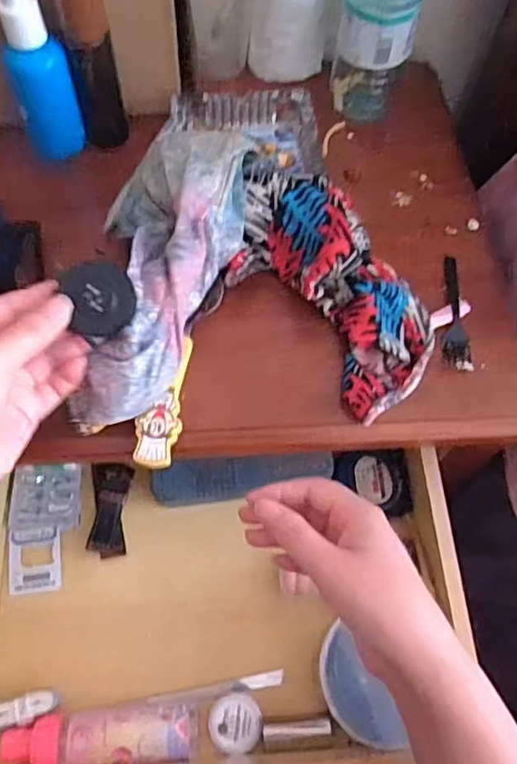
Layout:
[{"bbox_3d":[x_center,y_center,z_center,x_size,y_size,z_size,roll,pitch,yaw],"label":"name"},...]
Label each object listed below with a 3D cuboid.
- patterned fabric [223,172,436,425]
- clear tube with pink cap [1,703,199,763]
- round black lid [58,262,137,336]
[{"bbox_3d":[0.053,-0.072,0.432,0.104,0.072,0.195,-32,84,-18],"label":"patterned fabric"},{"bbox_3d":[-0.114,0.261,0.431,0.136,0.032,0.037,-2,63,-5],"label":"clear tube with pink cap"},{"bbox_3d":[-0.092,-0.050,0.345,0.041,0.007,0.041,0,92,0],"label":"round black lid"}]

